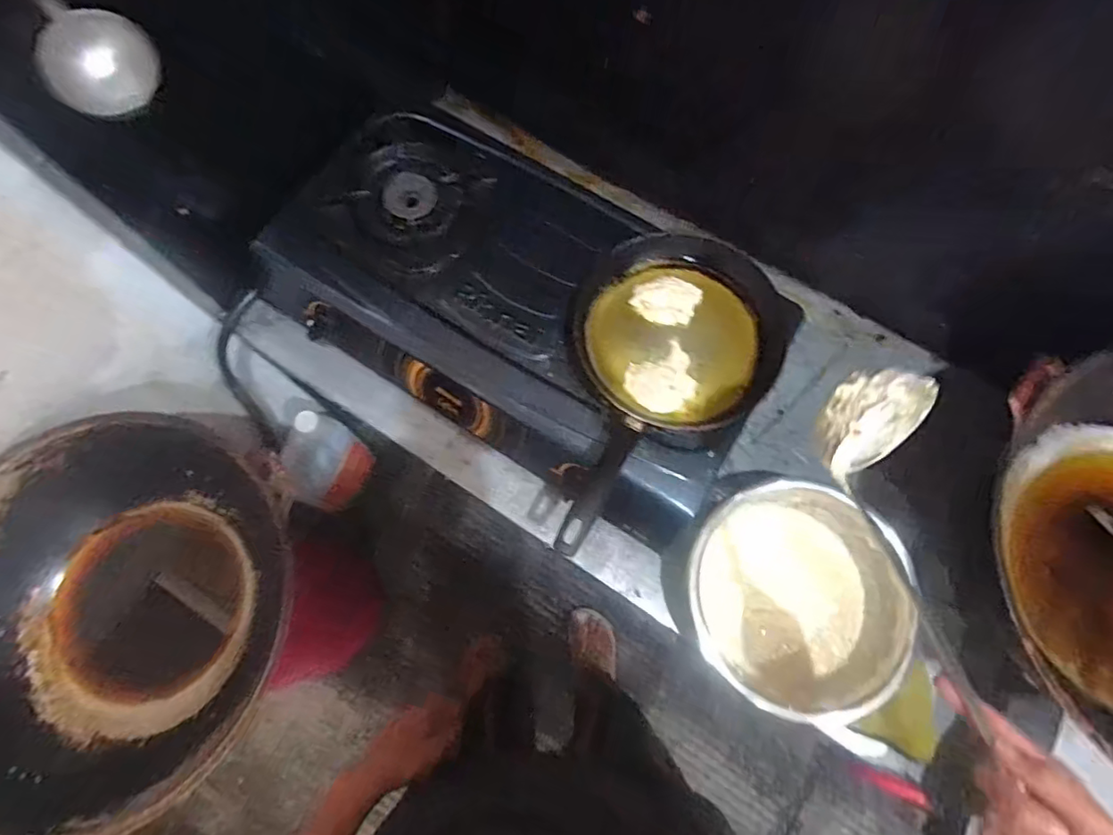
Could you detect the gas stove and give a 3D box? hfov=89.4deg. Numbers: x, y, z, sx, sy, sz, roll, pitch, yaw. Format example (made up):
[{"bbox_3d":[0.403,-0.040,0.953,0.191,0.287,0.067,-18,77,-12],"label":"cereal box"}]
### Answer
[{"bbox_3d":[-0.062,-0.156,0.776,0.698,0.135,0.351,31,75,7],"label":"gas stove"}]

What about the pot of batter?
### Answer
[{"bbox_3d":[0.303,0.234,0.728,0.292,0.138,0.262,25,75,5],"label":"pot of batter"}]

